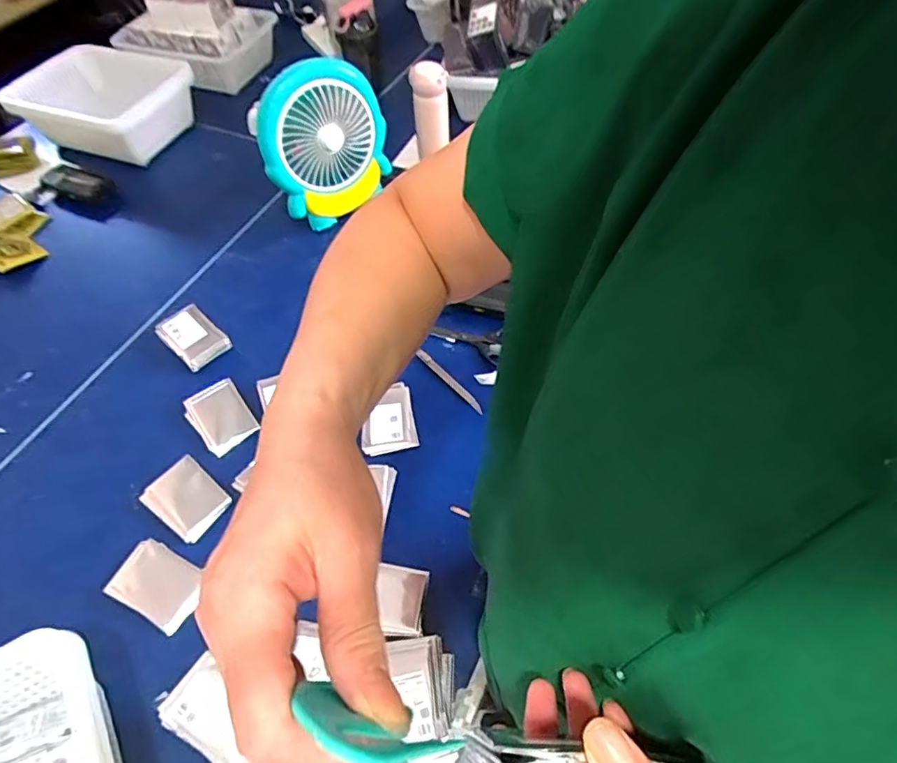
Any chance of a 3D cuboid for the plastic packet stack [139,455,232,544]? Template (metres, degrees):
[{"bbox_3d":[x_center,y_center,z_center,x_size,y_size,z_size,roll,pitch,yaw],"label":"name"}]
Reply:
[{"bbox_3d":[-0.356,0.157,0.752,0.103,0.033,0.080,31,62,24],"label":"plastic packet stack"}]

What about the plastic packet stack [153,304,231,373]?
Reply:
[{"bbox_3d":[-0.422,-0.075,0.914,0.120,0.030,0.077,36,65,26],"label":"plastic packet stack"}]

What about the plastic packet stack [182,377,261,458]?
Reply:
[{"bbox_3d":[-0.340,0.050,0.829,0.081,0.020,0.110,-38,60,-20],"label":"plastic packet stack"}]

